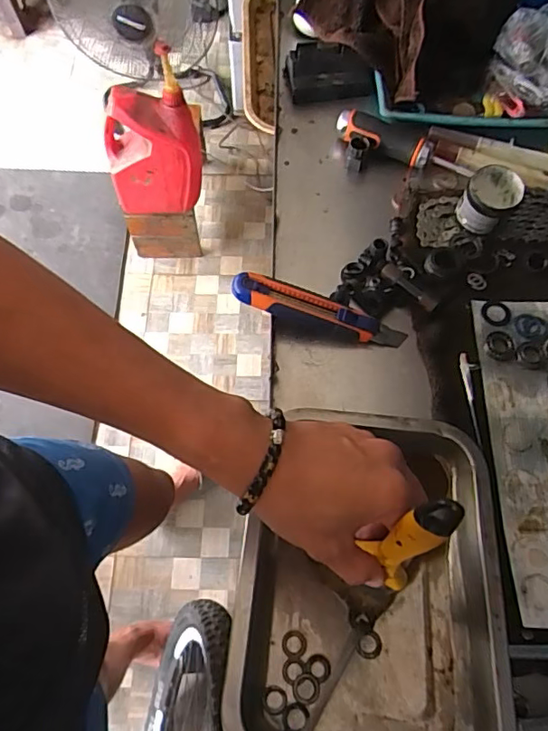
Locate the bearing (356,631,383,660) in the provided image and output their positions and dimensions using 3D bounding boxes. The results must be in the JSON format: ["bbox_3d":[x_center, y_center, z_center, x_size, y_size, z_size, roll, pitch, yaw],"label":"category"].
[{"bbox_3d":[0.072,0.211,0.406,0.019,0.004,0.019,-1,65,2],"label":"bearing"}]

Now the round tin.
[{"bbox_3d":[0.223,-0.171,0.564,0.053,0.048,0.053,-1,65,2],"label":"round tin"}]

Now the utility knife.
[{"bbox_3d":[0.044,-0.052,0.520,0.170,0.022,0.029,18,66,-5],"label":"utility knife"}]

